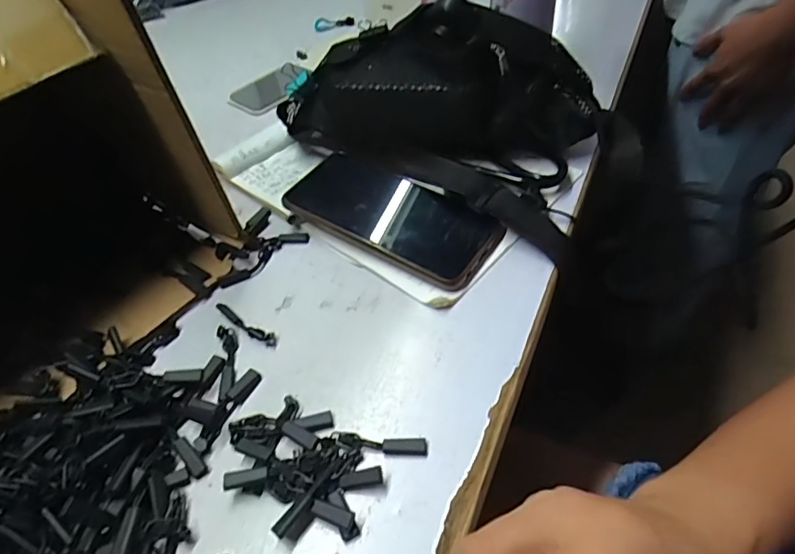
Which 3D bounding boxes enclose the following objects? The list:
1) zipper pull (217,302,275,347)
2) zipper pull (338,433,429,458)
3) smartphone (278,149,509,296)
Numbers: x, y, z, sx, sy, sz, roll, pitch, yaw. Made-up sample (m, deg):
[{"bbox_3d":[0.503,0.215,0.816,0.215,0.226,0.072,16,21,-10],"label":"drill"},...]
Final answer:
[{"bbox_3d":[-0.105,0.033,0.348,0.058,0.004,0.010,23,54,24],"label":"zipper pull"},{"bbox_3d":[-0.008,0.093,0.281,0.049,0.004,0.010,2,48,8],"label":"zipper pull"},{"bbox_3d":[-0.006,-0.050,0.389,0.163,0.012,0.074,26,59,22],"label":"smartphone"}]

